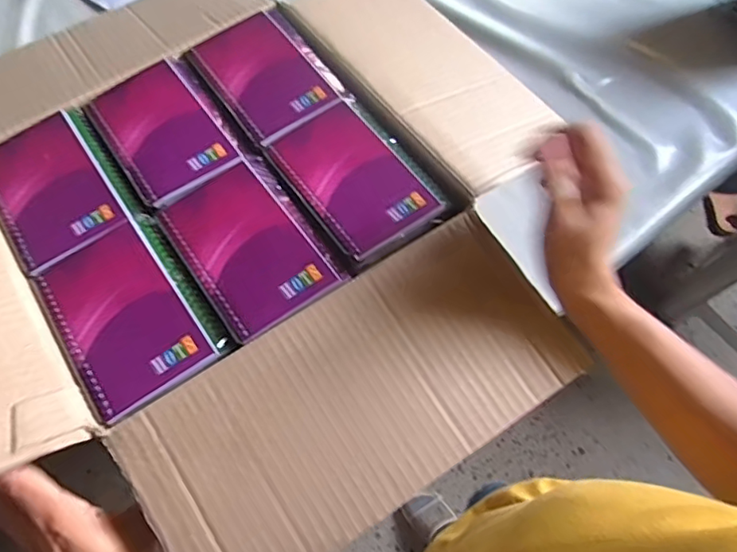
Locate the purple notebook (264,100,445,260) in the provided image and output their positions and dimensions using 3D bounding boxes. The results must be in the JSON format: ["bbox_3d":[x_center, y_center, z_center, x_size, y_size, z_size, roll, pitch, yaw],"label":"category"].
[{"bbox_3d":[-0.013,-0.078,0.424,0.080,0.007,0.129,-33,68,-14],"label":"purple notebook"}]

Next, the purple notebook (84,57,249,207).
[{"bbox_3d":[-0.173,-0.121,0.461,0.083,0.007,0.138,-33,68,-14],"label":"purple notebook"}]

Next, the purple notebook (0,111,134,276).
[{"bbox_3d":[-0.247,-0.070,0.428,0.079,0.009,0.134,-33,68,-14],"label":"purple notebook"}]

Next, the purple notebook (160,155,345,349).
[{"bbox_3d":[-0.091,-0.024,0.400,0.080,0.009,0.133,-34,68,-14],"label":"purple notebook"}]

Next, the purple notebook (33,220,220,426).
[{"bbox_3d":[-0.169,0.026,0.381,0.079,0.005,0.130,-34,68,-14],"label":"purple notebook"}]

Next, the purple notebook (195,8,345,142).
[{"bbox_3d":[-0.089,-0.173,0.472,0.082,0.006,0.128,-35,68,-15],"label":"purple notebook"}]

